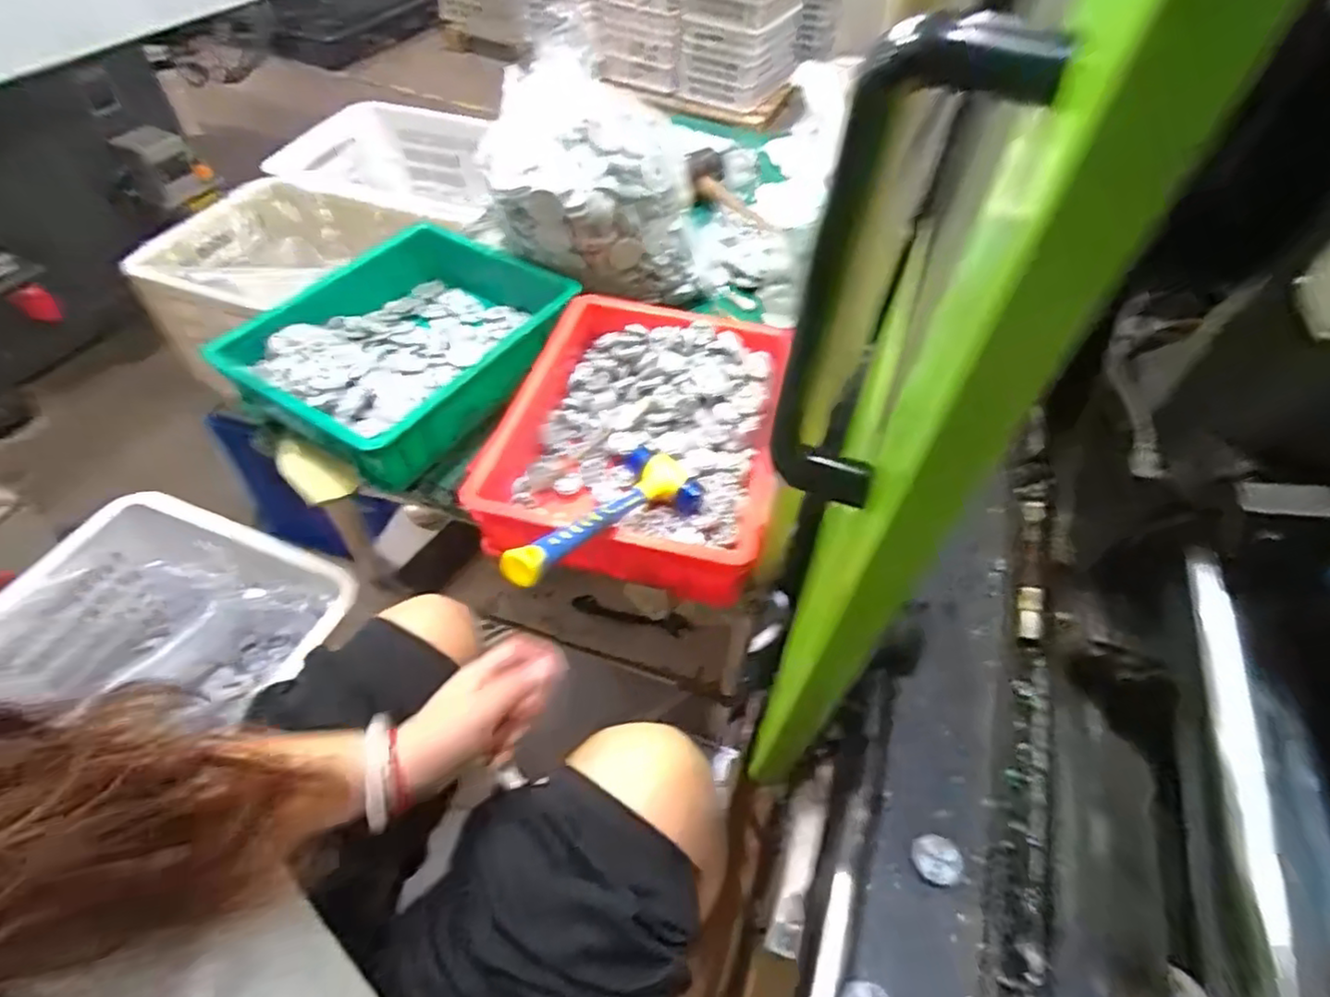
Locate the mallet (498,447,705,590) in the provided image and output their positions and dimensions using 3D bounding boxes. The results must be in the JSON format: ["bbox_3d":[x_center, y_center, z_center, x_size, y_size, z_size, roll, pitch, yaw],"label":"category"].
[{"bbox_3d":[-0.051,0.014,0.579,0.085,0.045,0.278,26,25,17],"label":"mallet"}]

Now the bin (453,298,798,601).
[{"bbox_3d":[-0.026,-0.073,0.720,0.275,0.079,0.359,9,52,4],"label":"bin"}]

